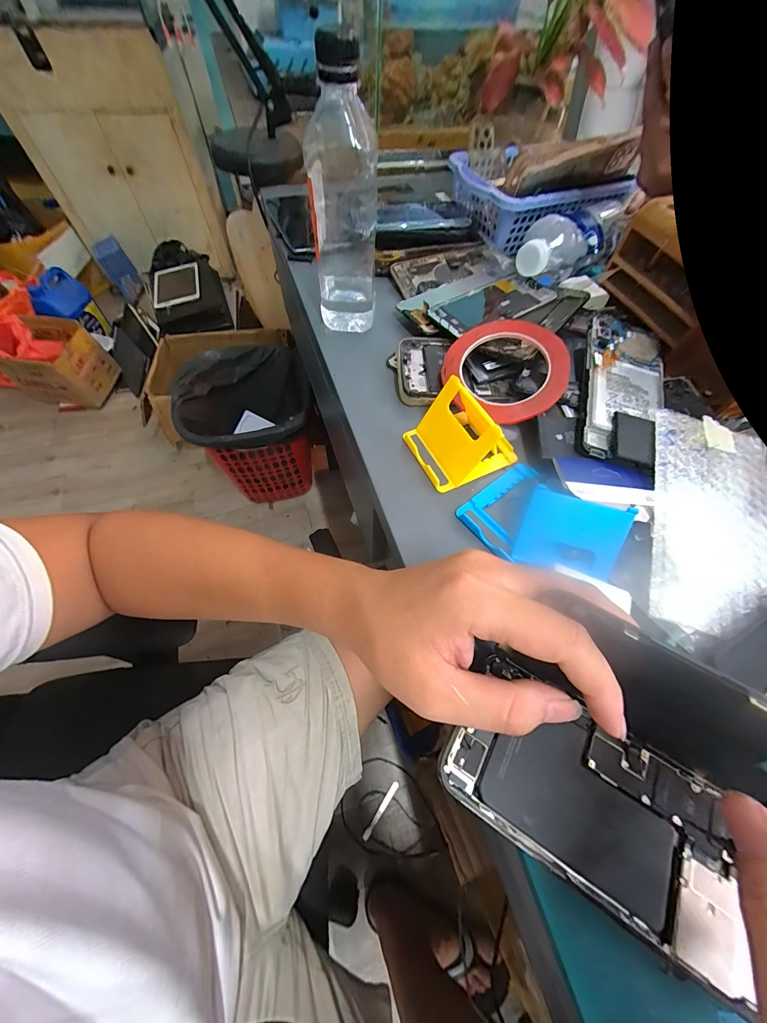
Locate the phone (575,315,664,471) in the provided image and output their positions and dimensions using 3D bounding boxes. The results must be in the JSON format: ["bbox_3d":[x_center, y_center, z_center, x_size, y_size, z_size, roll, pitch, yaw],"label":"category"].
[{"bbox_3d":[0.212,-0.112,0.296,0.072,0.017,0.154,16,61,6],"label":"phone"}]

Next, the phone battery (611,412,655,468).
[{"bbox_3d":[0.204,-0.060,0.278,0.032,0.010,0.044,18,62,7],"label":"phone battery"}]

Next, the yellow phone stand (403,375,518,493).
[{"bbox_3d":[0.069,-0.070,0.288,0.084,0.055,0.072,-22,64,-14],"label":"yellow phone stand"}]

